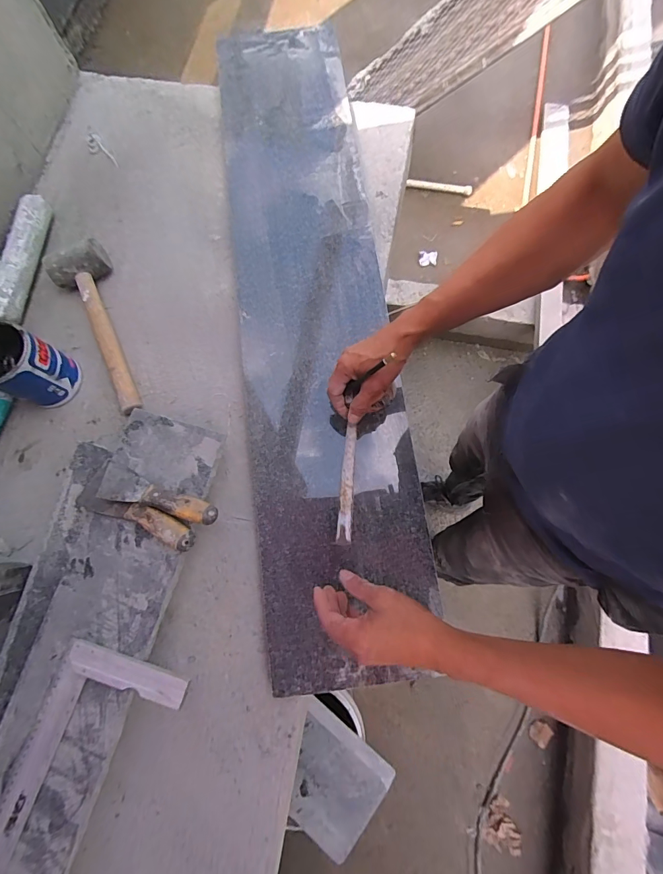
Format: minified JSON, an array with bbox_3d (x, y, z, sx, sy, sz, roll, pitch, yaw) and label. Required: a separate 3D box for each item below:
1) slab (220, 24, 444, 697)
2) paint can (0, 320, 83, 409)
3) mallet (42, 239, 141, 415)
[{"bbox_3d":[-0.037,-0.286,0.703,0.265,0.028,1.254,-6,75,-1],"label":"slab"},{"bbox_3d":[-0.494,-0.113,0.620,0.108,0.118,0.102,28,78,7],"label":"paint can"},{"bbox_3d":[-0.388,-0.197,0.667,0.097,0.056,0.316,-30,78,-7],"label":"mallet"}]

